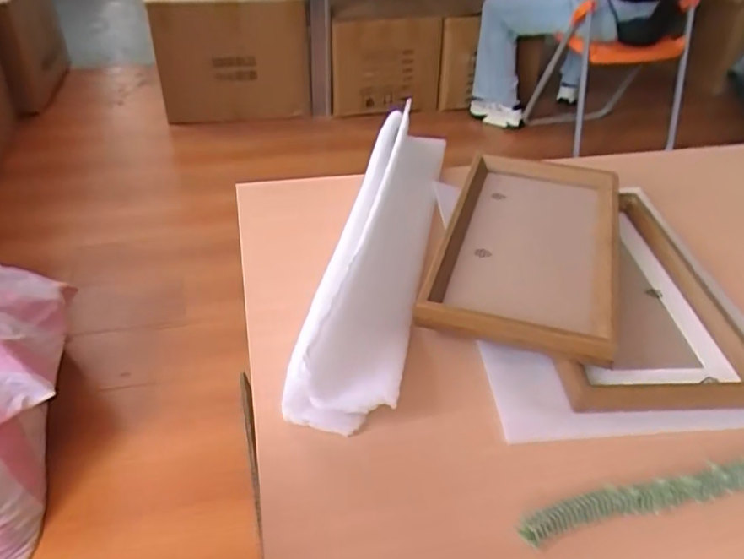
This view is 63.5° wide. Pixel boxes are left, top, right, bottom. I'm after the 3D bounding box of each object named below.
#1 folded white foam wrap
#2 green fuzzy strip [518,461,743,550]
[{"bbox_3d":[0.017,-0.047,0.548,0.075,0.070,0.409,9,39,7],"label":"folded white foam wrap"},{"bbox_3d":[0.235,0.129,0.386,0.301,0.017,0.018,-7,40,-12],"label":"green fuzzy strip"}]

